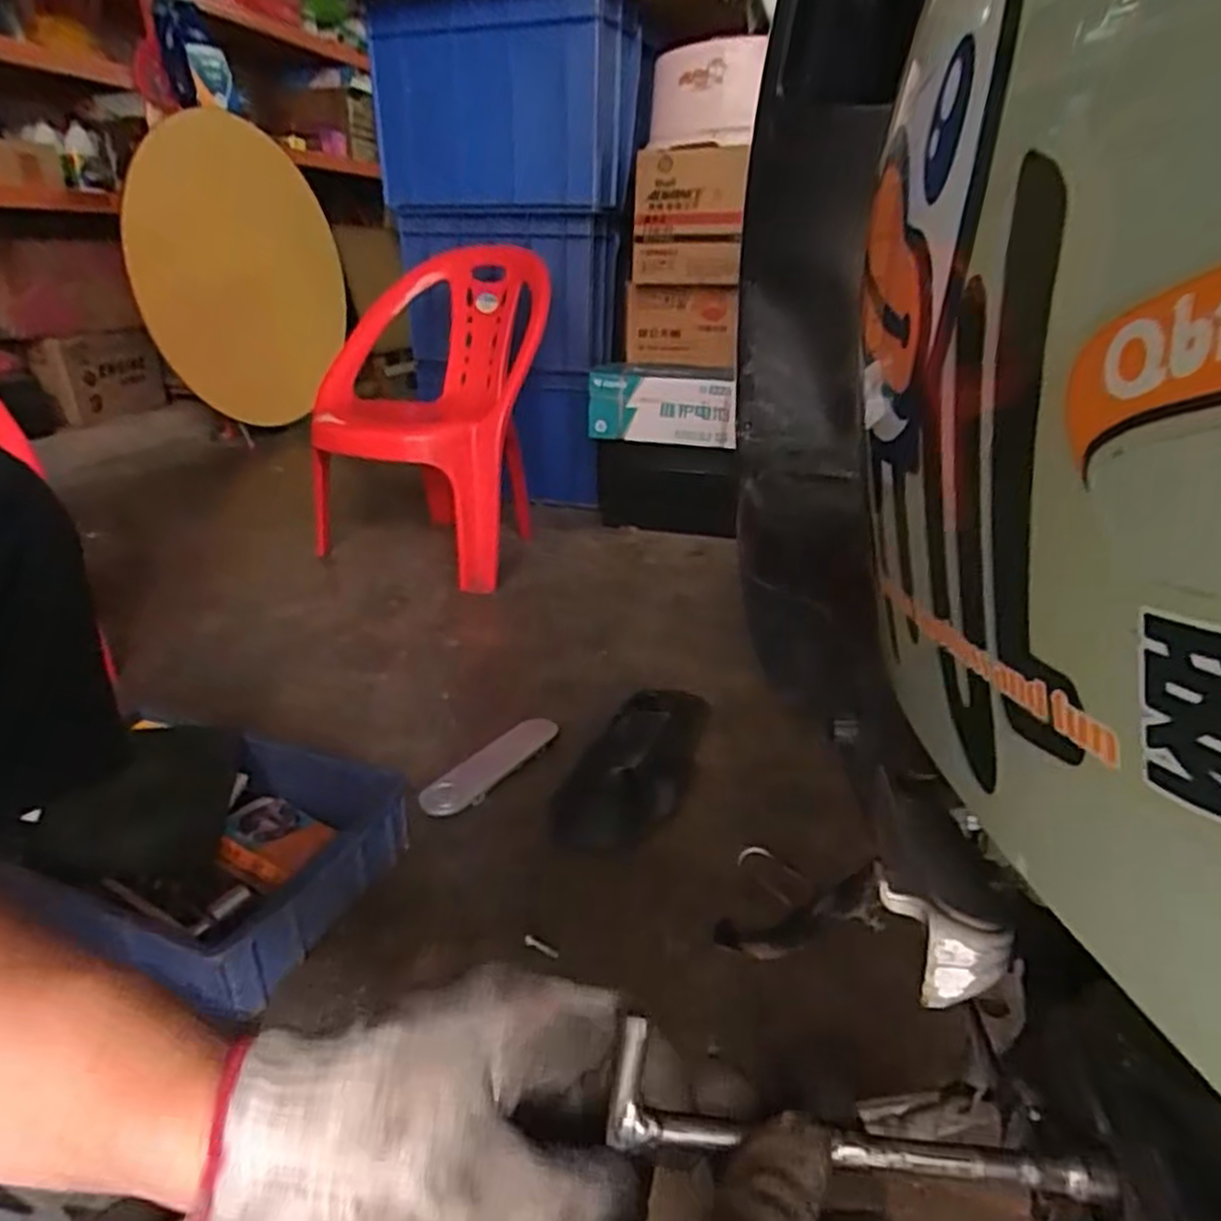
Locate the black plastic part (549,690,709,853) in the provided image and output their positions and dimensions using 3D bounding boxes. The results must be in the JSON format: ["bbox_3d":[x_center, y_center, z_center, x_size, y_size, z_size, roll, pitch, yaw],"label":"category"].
[{"bbox_3d":[0.041,0.166,0.891,0.121,0.055,0.292,10,26,21],"label":"black plastic part"}]

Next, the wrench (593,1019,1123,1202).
[{"bbox_3d":[0.075,0.157,0.240,0.147,0.031,0.014,7,24,6],"label":"wrench"}]

